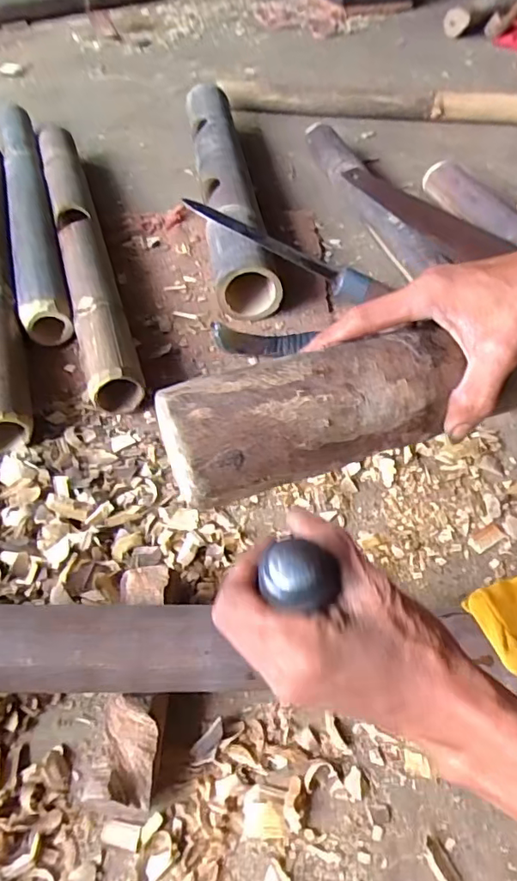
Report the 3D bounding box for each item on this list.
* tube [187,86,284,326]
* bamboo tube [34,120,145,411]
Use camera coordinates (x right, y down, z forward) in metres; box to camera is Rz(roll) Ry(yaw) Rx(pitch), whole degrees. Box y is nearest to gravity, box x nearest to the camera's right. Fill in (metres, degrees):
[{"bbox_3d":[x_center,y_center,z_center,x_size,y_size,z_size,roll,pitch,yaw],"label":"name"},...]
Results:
[{"bbox_3d":[-0.054,-0.415,0.849,0.081,0.081,0.608,-7,53,-5],"label":"tube"},{"bbox_3d":[-0.251,-0.292,0.761,0.063,0.066,0.651,-15,54,-12],"label":"bamboo tube"}]

